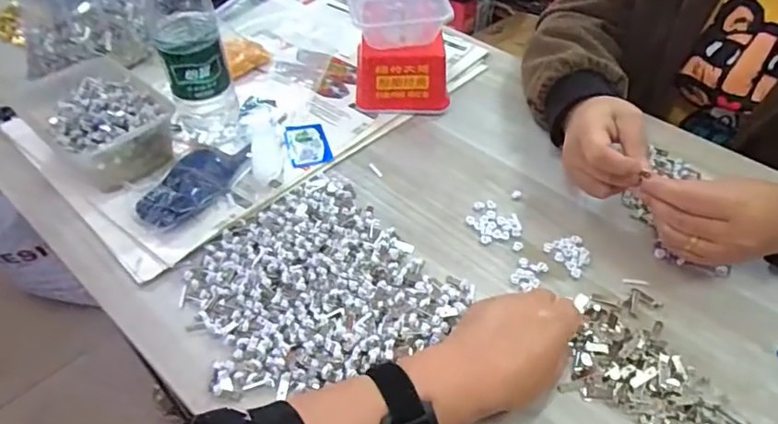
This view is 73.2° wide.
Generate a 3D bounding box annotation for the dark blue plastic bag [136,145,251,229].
[{"bbox_3d":[-0.199,-0.032,0.531,0.064,0.016,0.145,15,36,7],"label":"dark blue plastic bag"}]

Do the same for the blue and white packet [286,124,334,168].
[{"bbox_3d":[-0.092,-0.077,0.592,0.046,0.004,0.066,-13,48,-13],"label":"blue and white packet"}]

